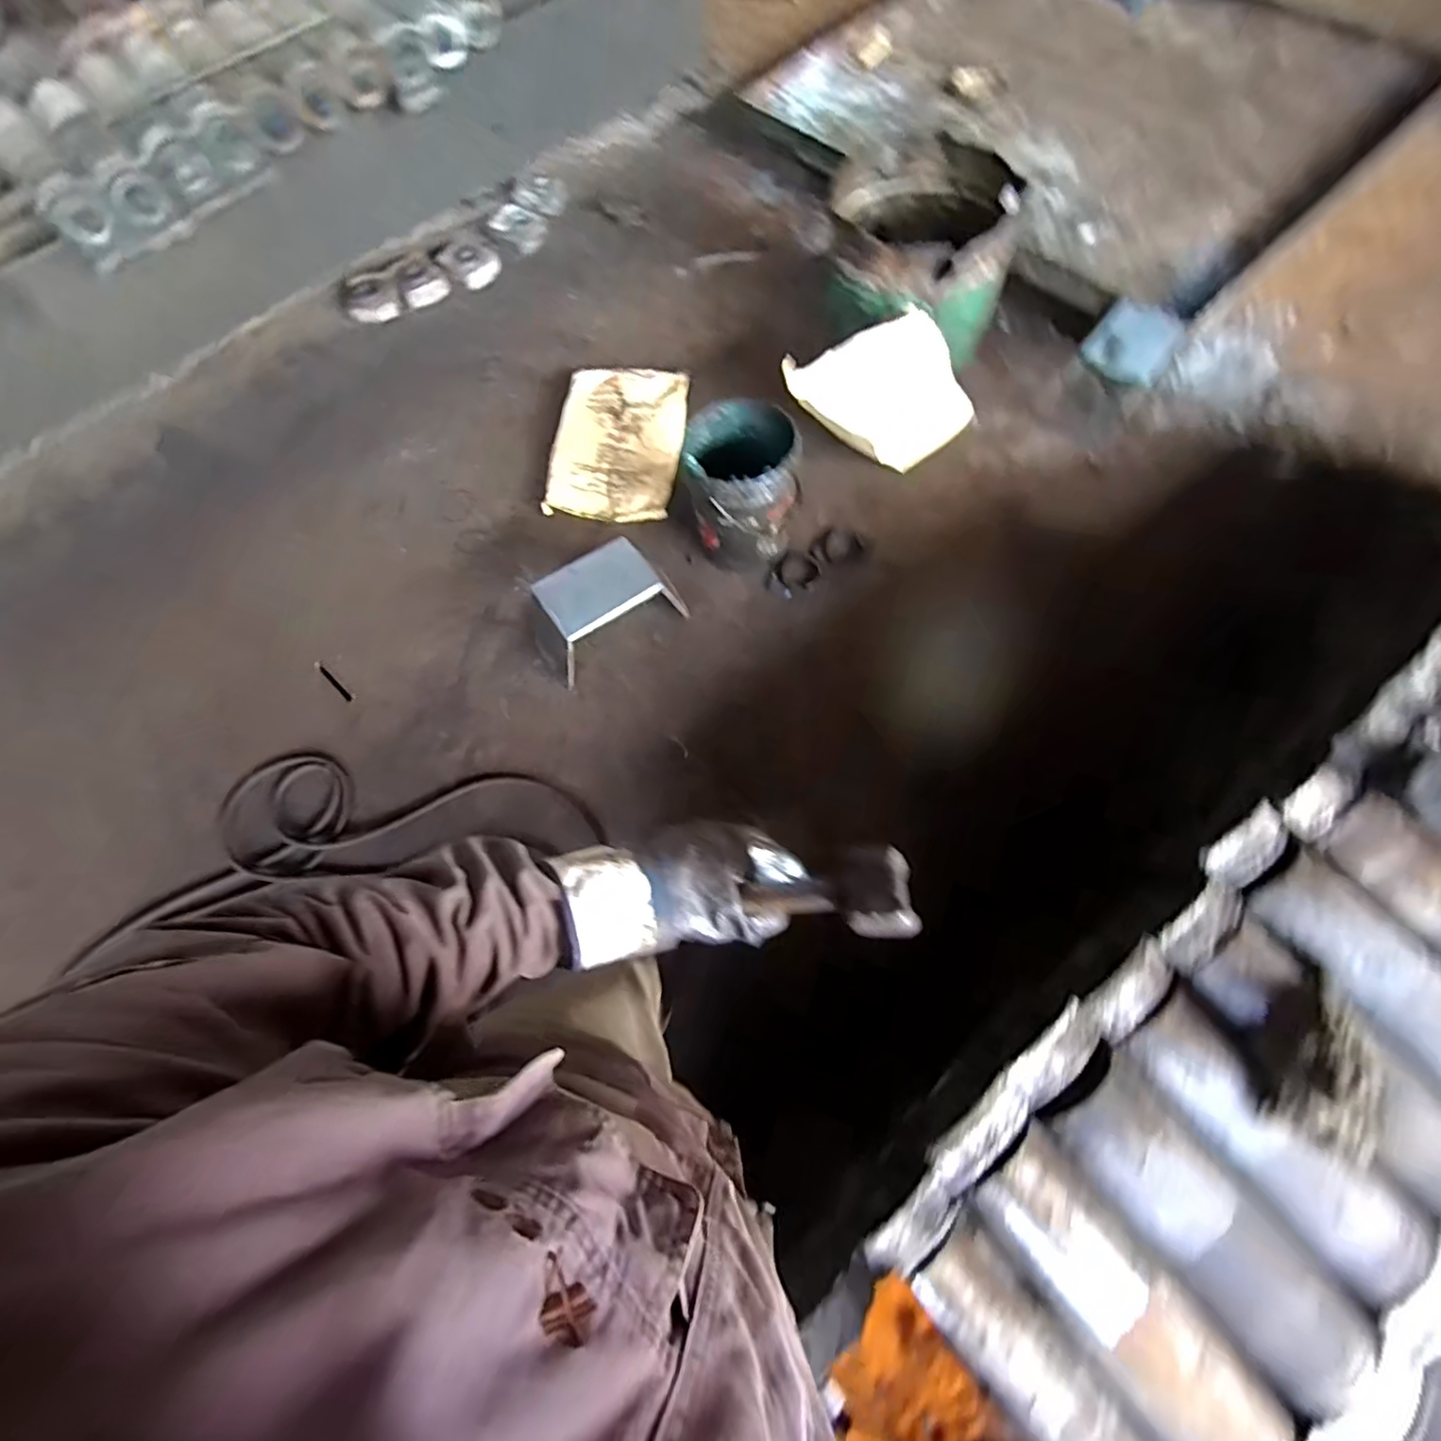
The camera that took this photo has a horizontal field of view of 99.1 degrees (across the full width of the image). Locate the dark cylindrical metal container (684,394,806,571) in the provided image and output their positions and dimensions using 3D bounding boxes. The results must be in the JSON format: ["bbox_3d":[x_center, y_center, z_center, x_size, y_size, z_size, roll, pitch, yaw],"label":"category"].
[{"bbox_3d":[0.063,-0.656,1.752,0.303,0.391,0.315,-1,68,3],"label":"dark cylindrical metal container"}]

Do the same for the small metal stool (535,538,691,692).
[{"bbox_3d":[-0.329,-0.314,1.722,0.413,0.246,0.237,-31,70,-9],"label":"small metal stool"}]

